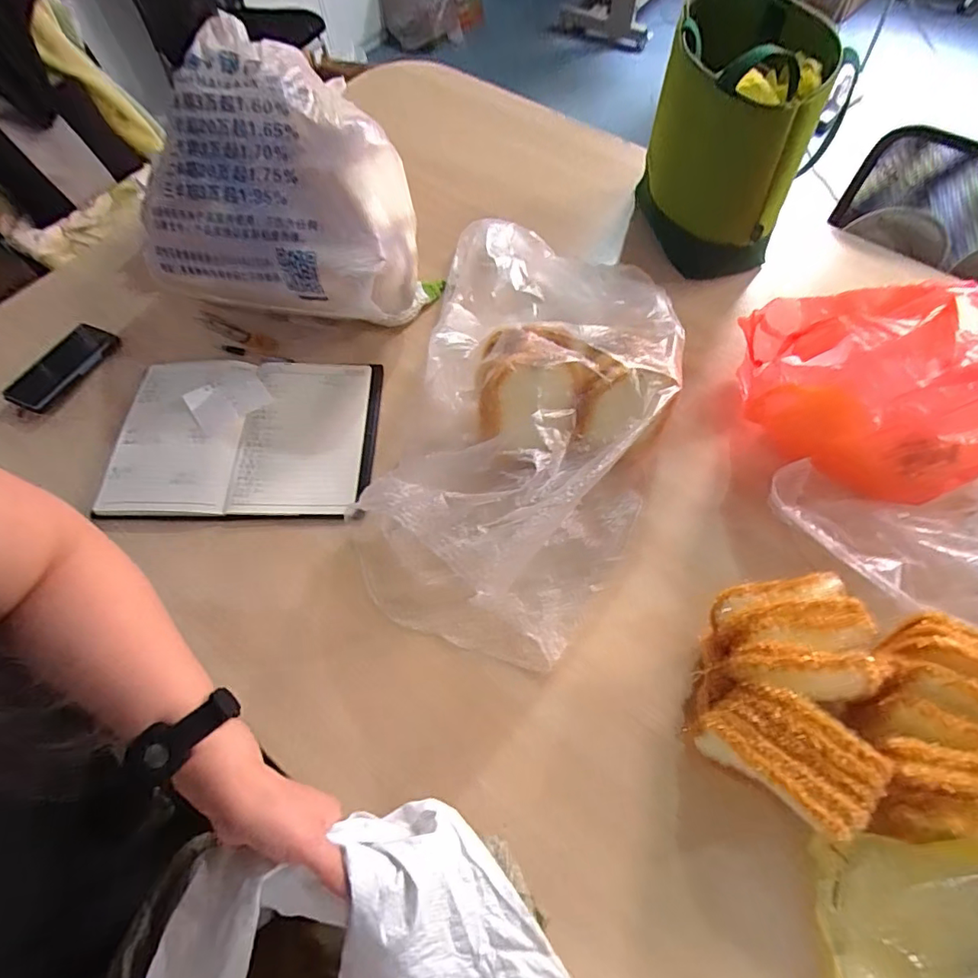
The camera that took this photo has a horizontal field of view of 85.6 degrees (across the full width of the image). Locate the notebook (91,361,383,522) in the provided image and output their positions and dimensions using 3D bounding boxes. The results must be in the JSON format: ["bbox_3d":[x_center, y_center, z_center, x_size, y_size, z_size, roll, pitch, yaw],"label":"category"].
[{"bbox_3d":[-0.340,-0.077,0.738,0.356,0.032,0.245,-1,63,2],"label":"notebook"}]

